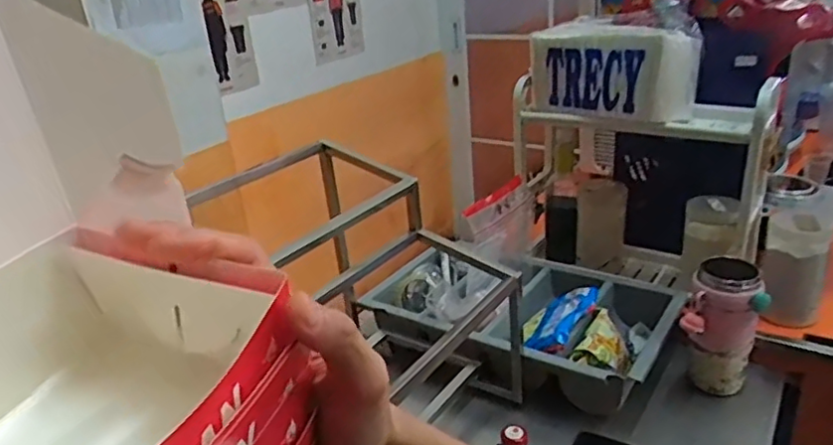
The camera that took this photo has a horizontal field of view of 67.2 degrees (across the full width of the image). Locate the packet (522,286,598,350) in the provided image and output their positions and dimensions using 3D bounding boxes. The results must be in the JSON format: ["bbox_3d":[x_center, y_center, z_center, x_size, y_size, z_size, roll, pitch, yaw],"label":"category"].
[{"bbox_3d":[0.228,0.156,1.006,0.078,0.022,0.165,-15,17,41],"label":"packet"}]

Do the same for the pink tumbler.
[{"bbox_3d":[0.451,0.160,0.928,0.100,0.198,0.078,11,29,28],"label":"pink tumbler"}]

